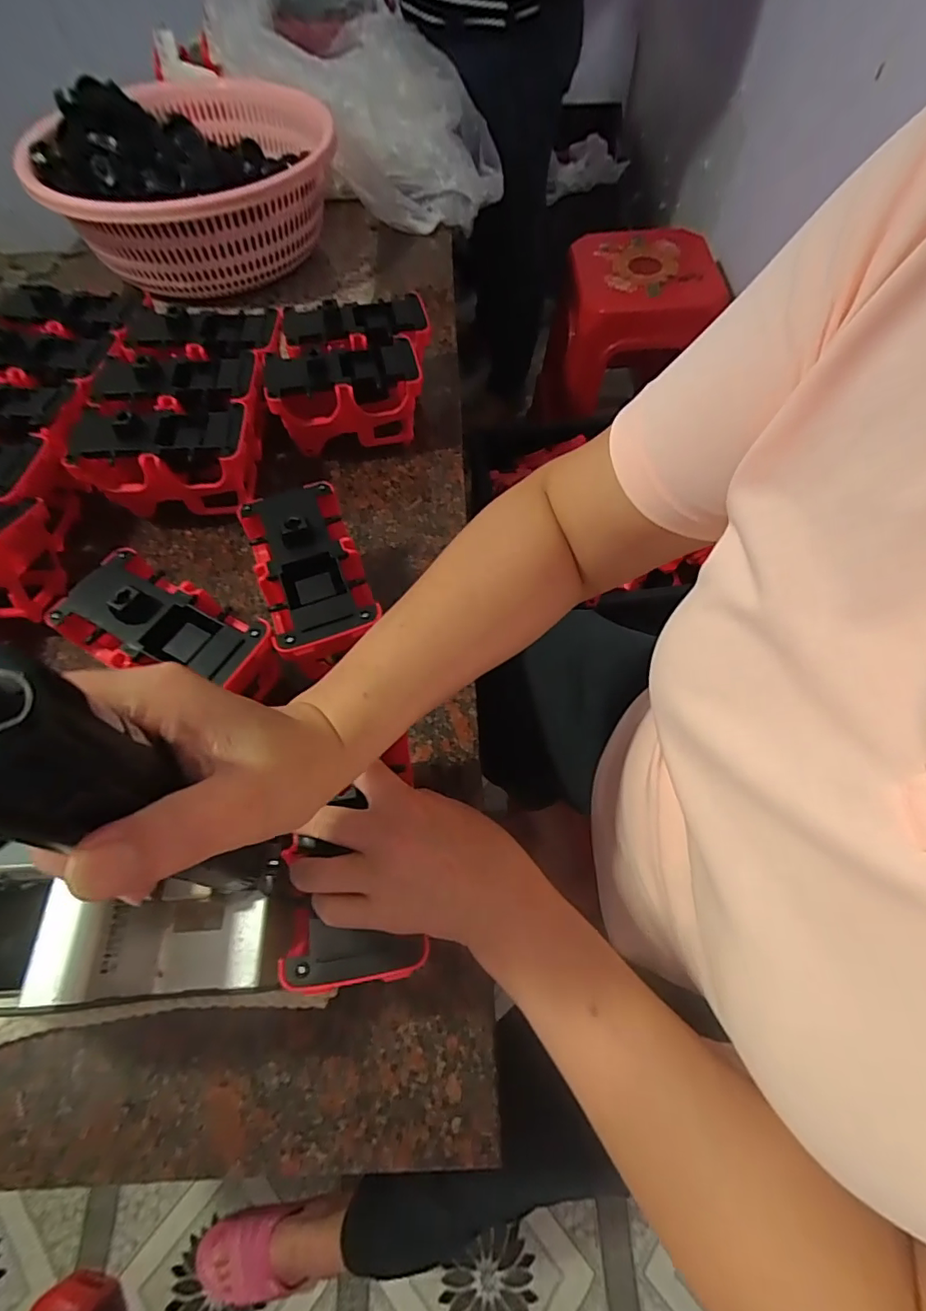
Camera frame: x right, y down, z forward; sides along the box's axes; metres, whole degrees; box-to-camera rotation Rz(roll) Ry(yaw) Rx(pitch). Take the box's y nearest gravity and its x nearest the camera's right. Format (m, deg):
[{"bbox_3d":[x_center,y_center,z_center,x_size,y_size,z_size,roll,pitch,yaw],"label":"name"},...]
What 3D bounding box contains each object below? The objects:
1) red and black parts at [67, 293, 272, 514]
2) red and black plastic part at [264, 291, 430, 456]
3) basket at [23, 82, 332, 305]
[{"bbox_3d":[-0.276,-0.255,0.547,0.162,0.083,0.240,-4,62,0],"label":"red and black parts"},{"bbox_3d":[-0.115,-0.307,0.573,0.167,0.085,0.155,-9,62,-3],"label":"red and black plastic part"},{"bbox_3d":[-0.357,-0.636,0.714,0.352,0.139,0.359,-8,62,-2],"label":"basket"}]

